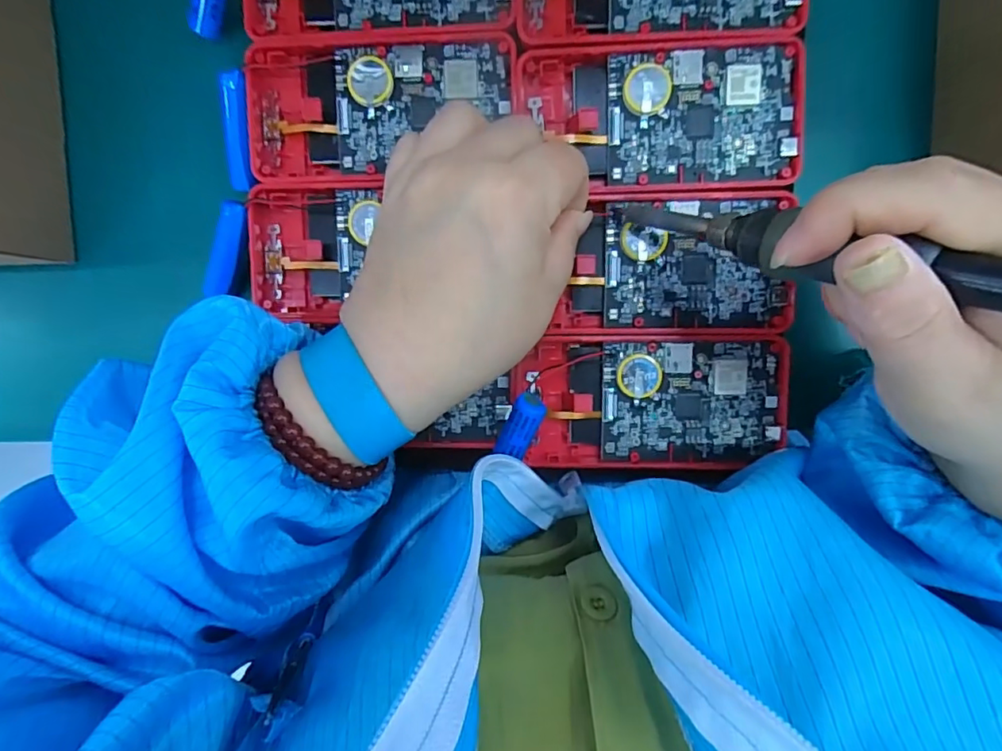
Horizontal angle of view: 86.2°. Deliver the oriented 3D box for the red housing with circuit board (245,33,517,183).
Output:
[{"bbox_3d":[-0.055,-0.123,0.248,0.121,0.015,0.059,-2,96,4],"label":"red housing with circuit board"}]

